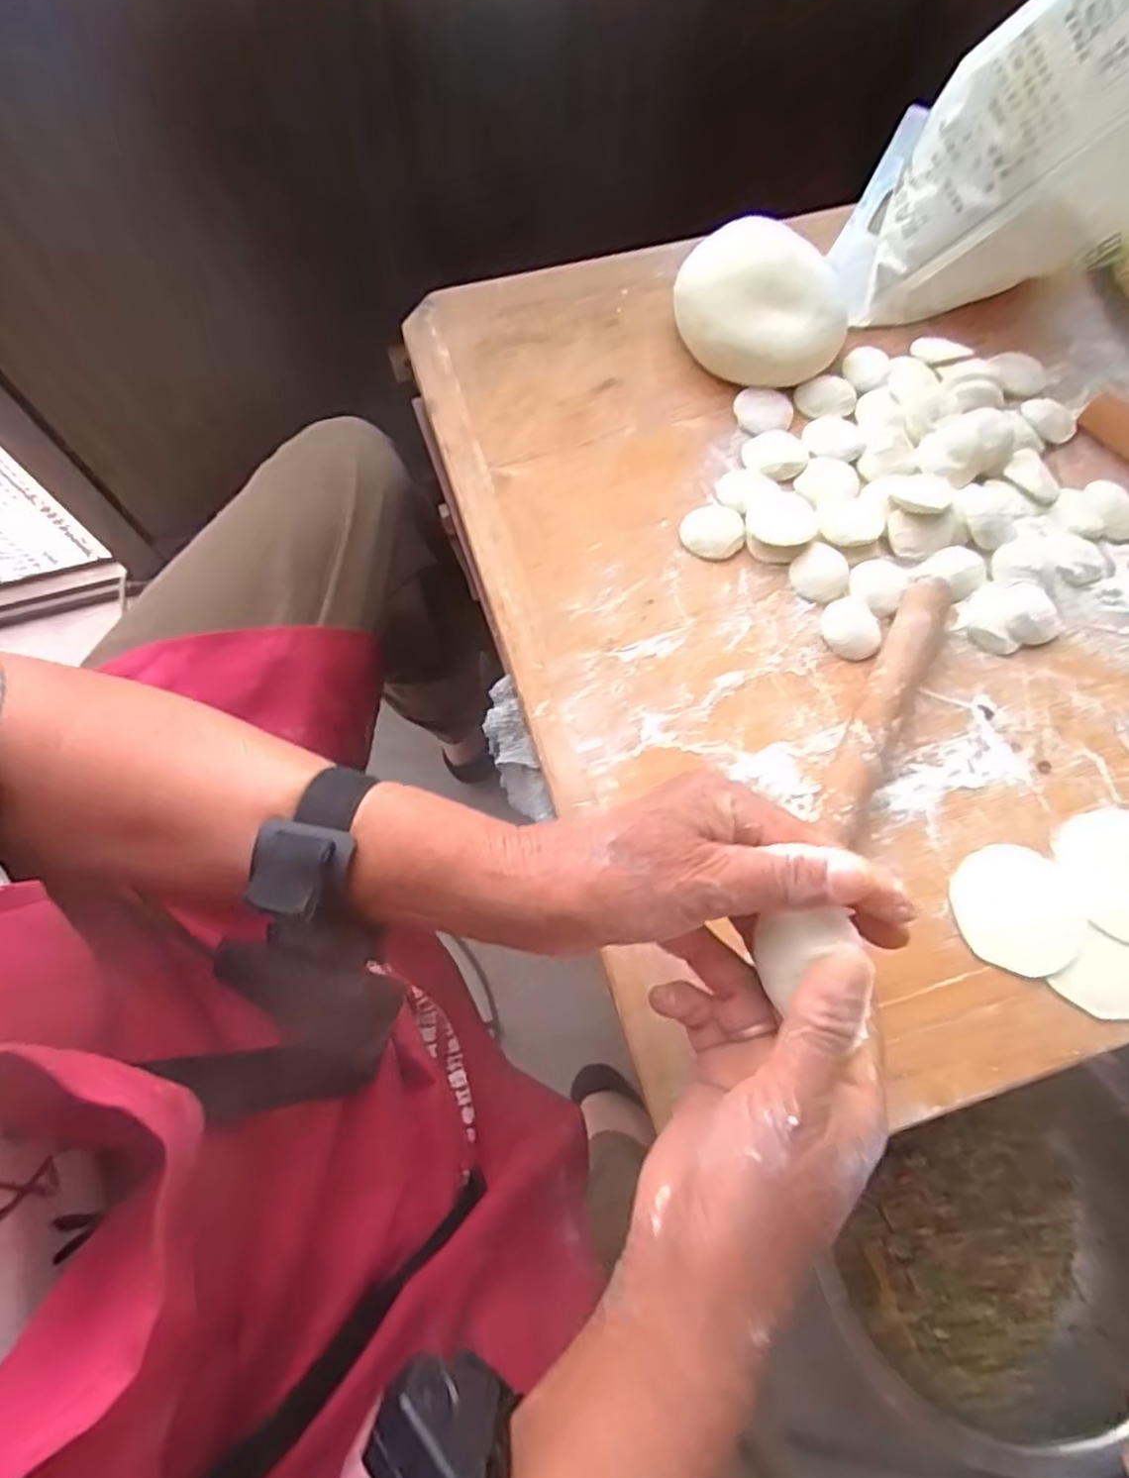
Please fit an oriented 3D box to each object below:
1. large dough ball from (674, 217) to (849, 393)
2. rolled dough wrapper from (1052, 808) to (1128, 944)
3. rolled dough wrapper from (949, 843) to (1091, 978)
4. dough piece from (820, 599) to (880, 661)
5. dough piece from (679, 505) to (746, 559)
[{"bbox_3d":[0.137,-0.303,0.500,0.117,0.051,0.091,18,71,5],"label":"large dough ball"},{"bbox_3d":[0.314,0.073,0.397,0.074,0.004,0.070,-13,71,-6],"label":"rolled dough wrapper"},{"bbox_3d":[0.247,0.092,0.388,0.068,0.004,0.067,0,70,-1],"label":"rolled dough wrapper"},{"bbox_3d":[0.177,-0.068,0.441,0.036,0.008,0.034,0,70,-1],"label":"dough piece"},{"bbox_3d":[0.096,-0.134,0.462,0.041,0.007,0.038,0,70,-1],"label":"dough piece"}]

